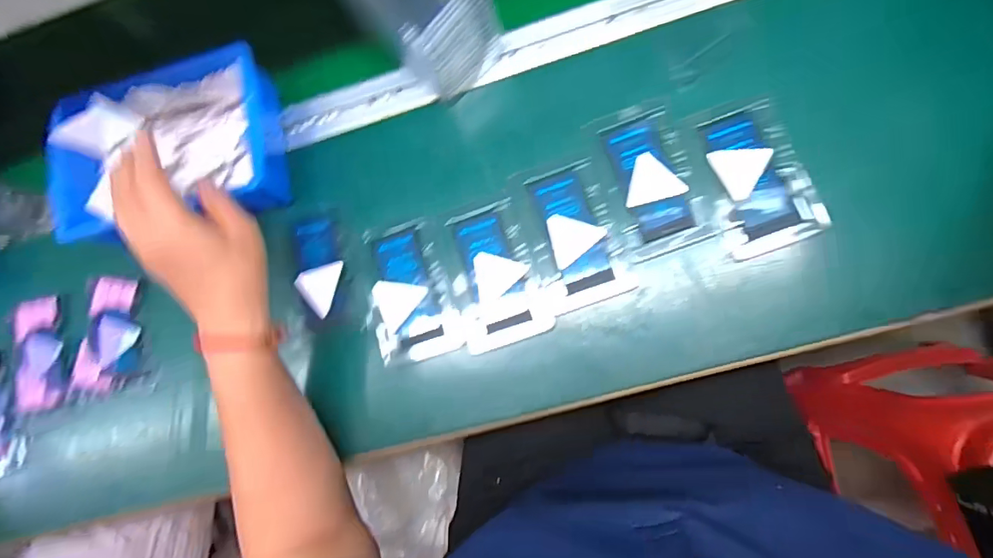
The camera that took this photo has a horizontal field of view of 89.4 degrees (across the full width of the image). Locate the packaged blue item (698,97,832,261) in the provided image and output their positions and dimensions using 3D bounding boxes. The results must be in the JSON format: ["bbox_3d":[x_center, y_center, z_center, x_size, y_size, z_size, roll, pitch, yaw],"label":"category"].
[{"bbox_3d":[0.214,-0.083,0.408,0.076,0.006,0.117,-16,84,7],"label":"packaged blue item"}]

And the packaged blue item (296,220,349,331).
[{"bbox_3d":[-0.161,-0.006,0.458,0.042,0.009,0.097,-11,84,8],"label":"packaged blue item"}]

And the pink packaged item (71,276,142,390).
[{"bbox_3d":[-0.373,0.052,0.483,0.058,0.009,0.105,4,86,9],"label":"pink packaged item"}]

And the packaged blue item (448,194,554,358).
[{"bbox_3d":[-0.003,-0.003,0.432,0.073,0.006,0.118,-20,83,7],"label":"packaged blue item"}]

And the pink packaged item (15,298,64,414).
[{"bbox_3d":[-0.451,0.074,0.493,0.045,0.004,0.107,-6,85,8],"label":"pink packaged item"}]

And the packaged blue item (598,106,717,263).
[{"bbox_3d":[0.129,-0.080,0.420,0.067,0.004,0.116,-21,83,7],"label":"packaged blue item"}]

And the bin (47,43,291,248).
[{"bbox_3d":[-0.297,-0.116,0.460,0.207,0.057,0.146,-7,85,8],"label":"bin"}]

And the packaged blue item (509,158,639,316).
[{"bbox_3d":[0.063,-0.039,0.426,0.075,0.007,0.123,-21,83,7],"label":"packaged blue item"}]

